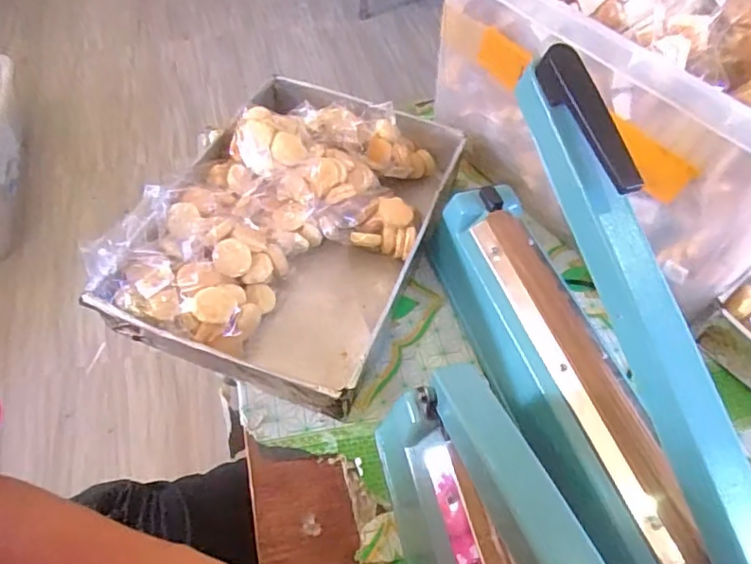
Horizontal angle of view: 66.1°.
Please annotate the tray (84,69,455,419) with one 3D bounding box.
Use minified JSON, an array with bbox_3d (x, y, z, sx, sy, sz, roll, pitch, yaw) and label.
[{"bbox_3d":[-0.074,-0.065,0.560,0.240,0.080,0.347,17,54,11],"label":"tray"}]

